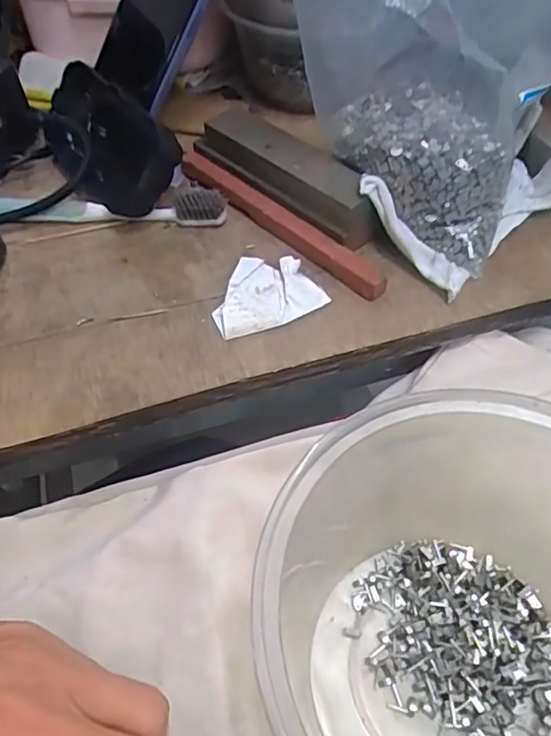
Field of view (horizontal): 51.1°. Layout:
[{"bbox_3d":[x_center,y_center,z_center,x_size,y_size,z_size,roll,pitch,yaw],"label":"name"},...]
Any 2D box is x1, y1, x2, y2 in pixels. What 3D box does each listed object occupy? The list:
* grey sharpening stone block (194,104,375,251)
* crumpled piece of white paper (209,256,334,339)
[{"bbox_3d":[0.005,-0.107,0.310,0.114,0.030,0.030,38,65,23],"label":"grey sharpening stone block"},{"bbox_3d":[-0.006,-0.037,0.277,0.052,0.008,0.039,-22,59,-13],"label":"crumpled piece of white paper"}]

